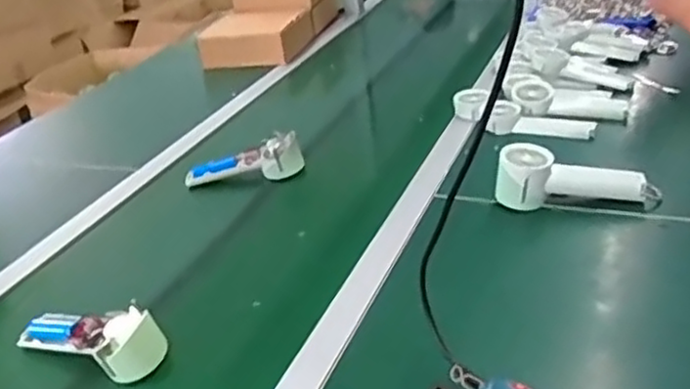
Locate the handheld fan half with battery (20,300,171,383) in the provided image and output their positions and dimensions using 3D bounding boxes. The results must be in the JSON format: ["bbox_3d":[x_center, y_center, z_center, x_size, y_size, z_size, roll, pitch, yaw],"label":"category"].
[{"bbox_3d":[-0.259,0.140,0.714,0.169,0.047,0.058,9,32,28],"label":"handheld fan half with battery"}]

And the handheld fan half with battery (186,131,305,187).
[{"bbox_3d":[-0.147,-0.045,1.031,0.176,0.050,0.048,-12,29,-10],"label":"handheld fan half with battery"}]

